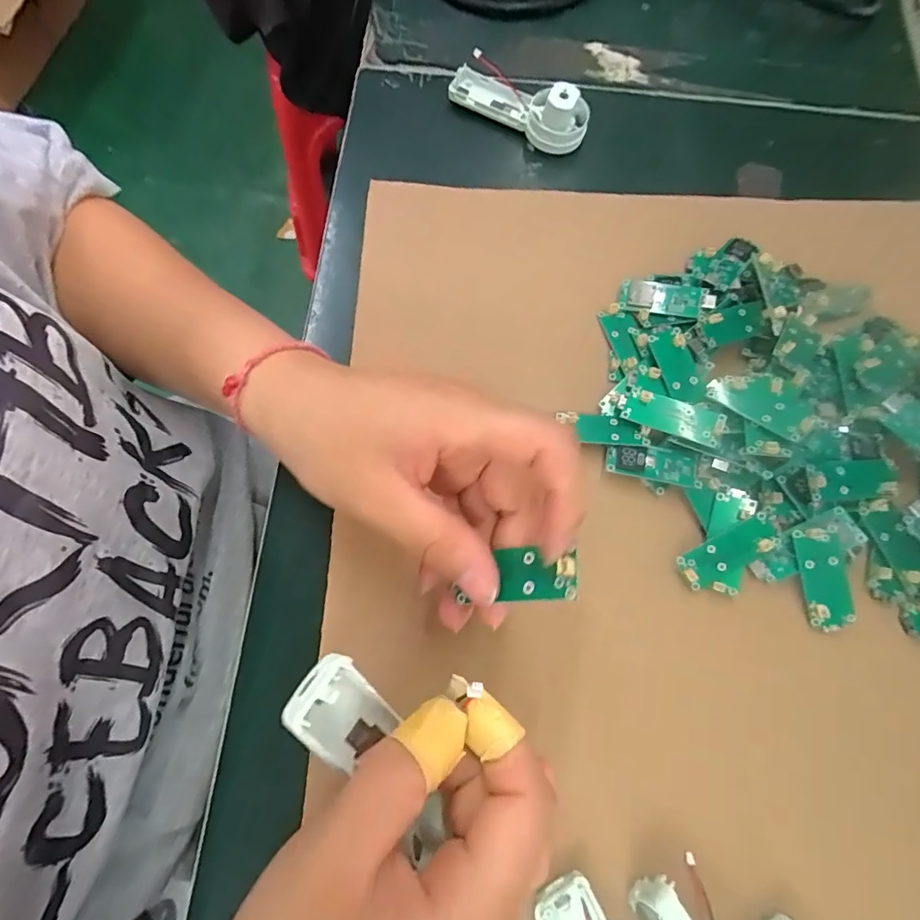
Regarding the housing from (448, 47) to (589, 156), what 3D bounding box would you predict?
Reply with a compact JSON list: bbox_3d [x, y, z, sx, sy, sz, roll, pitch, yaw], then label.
[{"bbox_3d":[0.039,-0.231,0.323,0.089,0.027,0.030,32,74,8],"label":"housing"}]

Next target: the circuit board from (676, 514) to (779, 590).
[{"bbox_3d":[0.130,0.045,0.244,0.046,0.004,0.018,-30,89,1],"label":"circuit board"}]

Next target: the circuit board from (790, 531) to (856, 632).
[{"bbox_3d":[0.174,0.057,0.240,0.020,0.004,0.049,-13,91,16],"label":"circuit board"}]

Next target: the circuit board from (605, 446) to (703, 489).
[{"bbox_3d":[0.099,0.002,0.257,0.047,0.004,0.016,13,72,2],"label":"circuit board"}]

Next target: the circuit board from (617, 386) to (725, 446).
[{"bbox_3d":[0.109,-0.022,0.258,0.047,0.004,0.018,21,83,17],"label":"circuit board"}]

